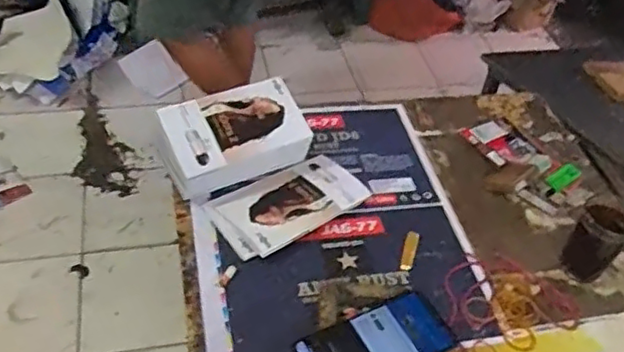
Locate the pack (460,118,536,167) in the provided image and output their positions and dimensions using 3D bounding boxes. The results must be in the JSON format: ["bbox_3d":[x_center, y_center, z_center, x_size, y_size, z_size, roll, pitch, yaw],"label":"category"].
[{"bbox_3d":[0.274,-0.049,0.929,0.069,0.015,0.100,-21,50,-26],"label":"pack"}]

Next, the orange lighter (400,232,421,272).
[{"bbox_3d":[0.119,0.091,0.779,0.016,0.007,0.060,17,44,10],"label":"orange lighter"}]

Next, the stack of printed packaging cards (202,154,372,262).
[{"bbox_3d":[-0.028,0.033,0.808,0.194,0.022,0.106,-23,51,-28],"label":"stack of printed packaging cards"}]

